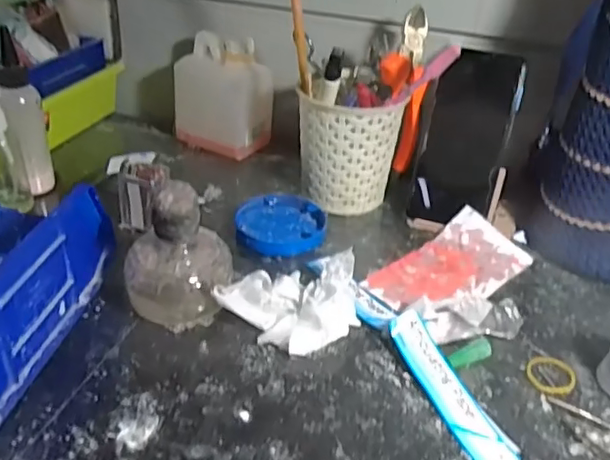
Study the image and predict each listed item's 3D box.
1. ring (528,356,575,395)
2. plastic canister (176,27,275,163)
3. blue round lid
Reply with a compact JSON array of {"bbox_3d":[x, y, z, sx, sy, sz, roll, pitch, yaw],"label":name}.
[{"bbox_3d":[0.169,0.098,0.401,0.031,0.004,0.035,15,35,17],"label":"ring"},{"bbox_3d":[-0.089,-0.150,0.647,0.087,0.121,0.072,23,38,27],"label":"plastic canister"},{"bbox_3d":[-0.023,-0.008,0.535,0.080,0.014,0.082,2,34,-2],"label":"blue round lid"}]

